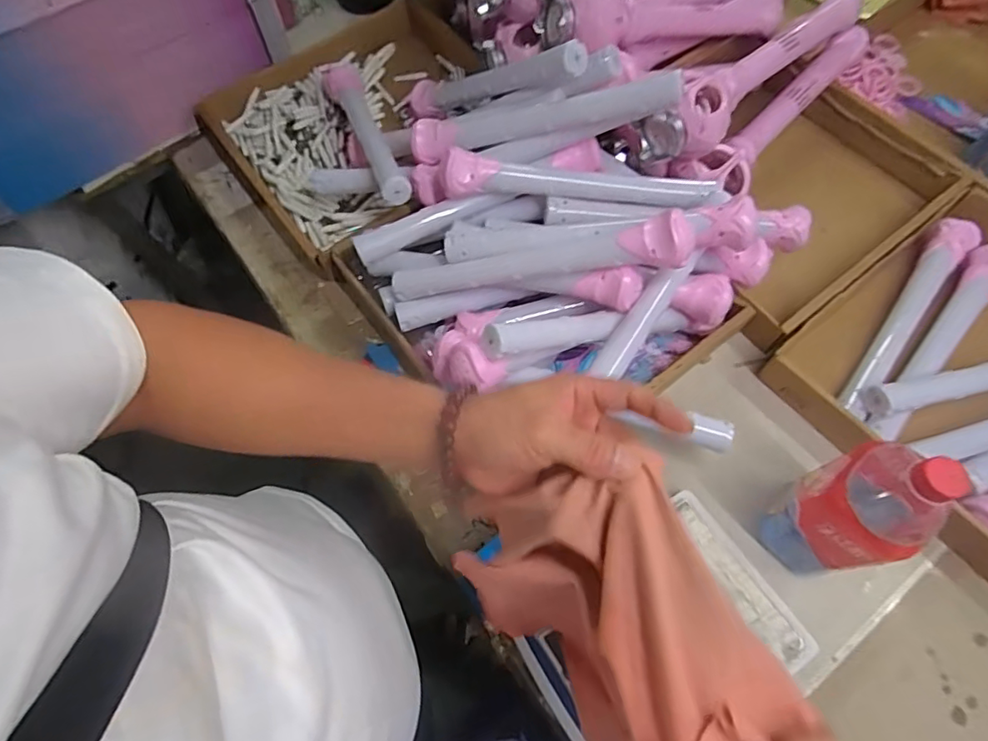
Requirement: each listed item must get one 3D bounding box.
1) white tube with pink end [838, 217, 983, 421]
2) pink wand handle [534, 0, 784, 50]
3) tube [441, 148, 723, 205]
[{"bbox_3d":[0.474,-0.066,0.641,0.053,0.038,0.306,38,74,16],"label":"white tube with pink end"},{"bbox_3d":[0.243,-0.476,0.742,0.397,0.075,0.080,-18,67,-23],"label":"pink wand handle"},{"bbox_3d":[0.092,-0.206,0.594,0.302,0.043,0.052,1,67,3],"label":"tube"}]

